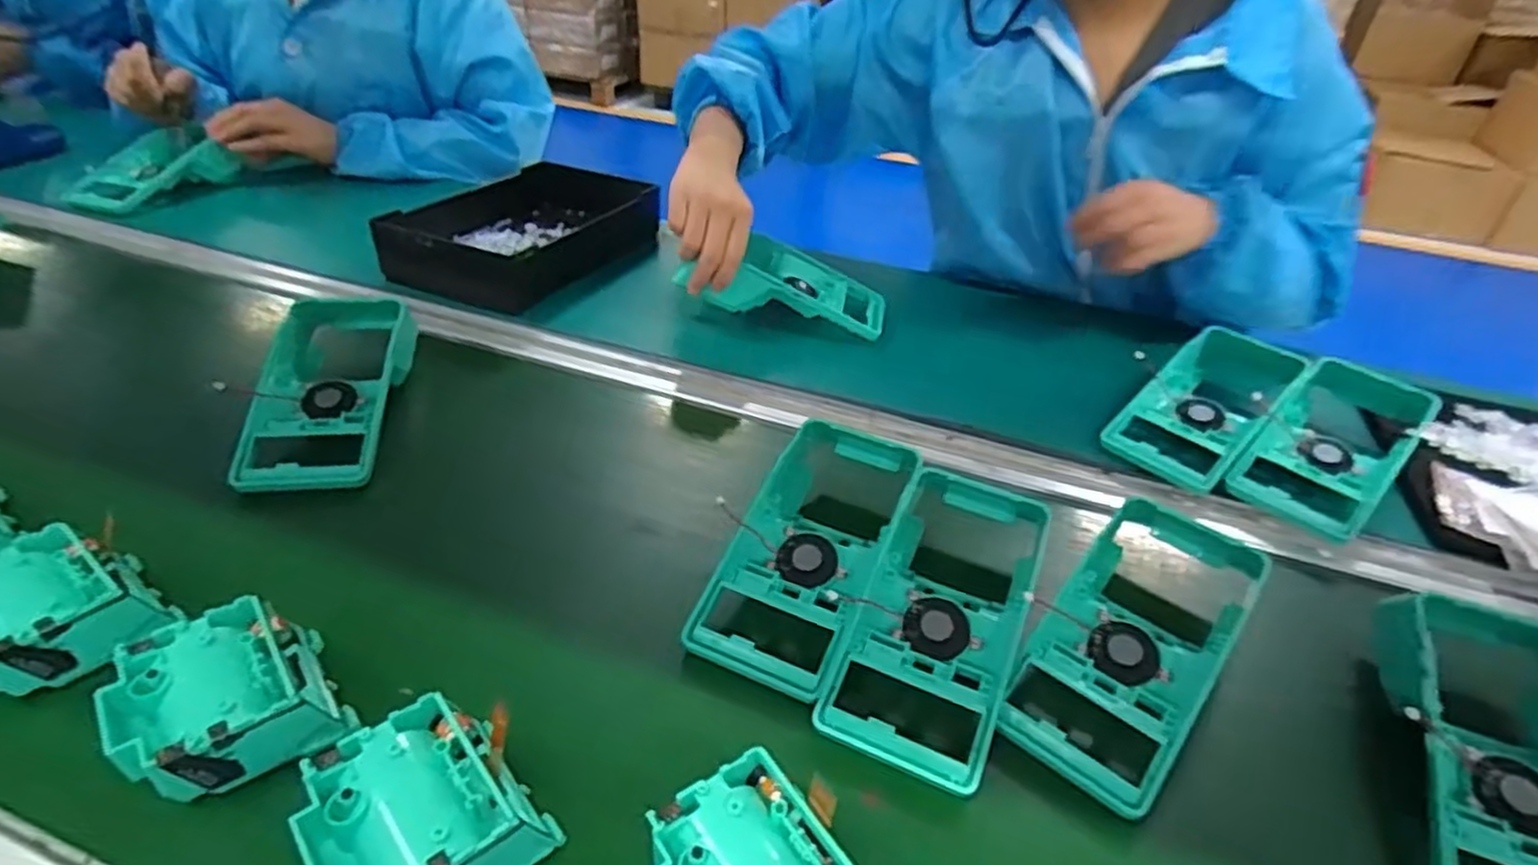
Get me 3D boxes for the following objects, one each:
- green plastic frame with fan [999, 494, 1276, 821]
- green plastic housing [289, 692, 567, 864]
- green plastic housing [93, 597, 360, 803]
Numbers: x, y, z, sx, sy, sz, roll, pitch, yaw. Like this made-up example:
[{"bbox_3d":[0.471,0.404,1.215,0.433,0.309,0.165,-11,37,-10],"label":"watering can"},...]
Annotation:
[{"bbox_3d":[0.198,0.108,0.412,0.084,0.050,0.196,26,50,31],"label":"green plastic frame with fan"},{"bbox_3d":[-0.136,0.155,0.306,0.080,0.046,0.078,-24,41,-38],"label":"green plastic housing"},{"bbox_3d":[-0.238,0.119,0.338,0.082,0.044,0.076,-23,41,-38],"label":"green plastic housing"}]

